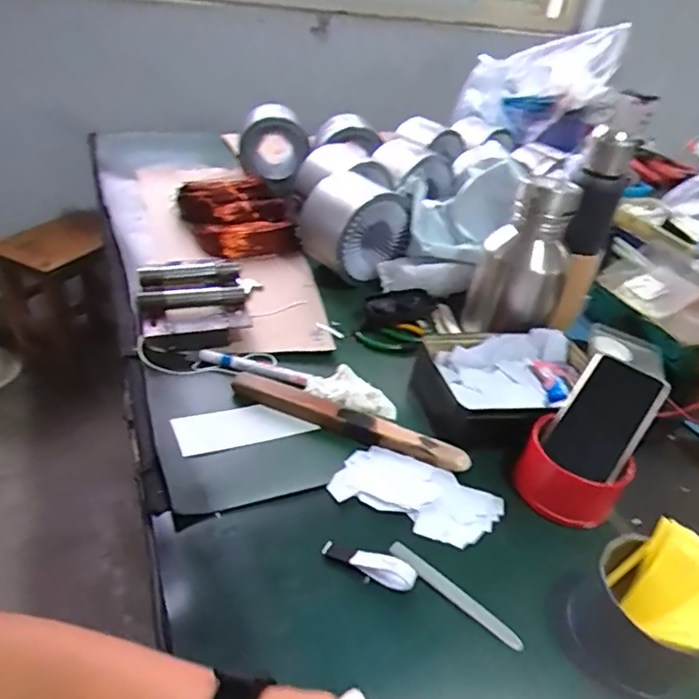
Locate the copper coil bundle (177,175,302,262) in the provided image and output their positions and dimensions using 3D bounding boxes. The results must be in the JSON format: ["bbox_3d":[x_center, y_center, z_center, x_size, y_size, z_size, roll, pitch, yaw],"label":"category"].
[{"bbox_3d":[-0.202,-0.240,1.017,0.170,0.063,0.220,-17,42,-31],"label":"copper coil bundle"}]

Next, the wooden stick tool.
[{"bbox_3d":[-0.004,0.077,0.622,0.273,0.016,0.036,19,37,14],"label":"wooden stick tool"}]

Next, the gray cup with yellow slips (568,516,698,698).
[{"bbox_3d":[0.244,0.208,0.456,0.096,0.086,0.094,6,35,-4],"label":"gray cup with yellow slips"}]

